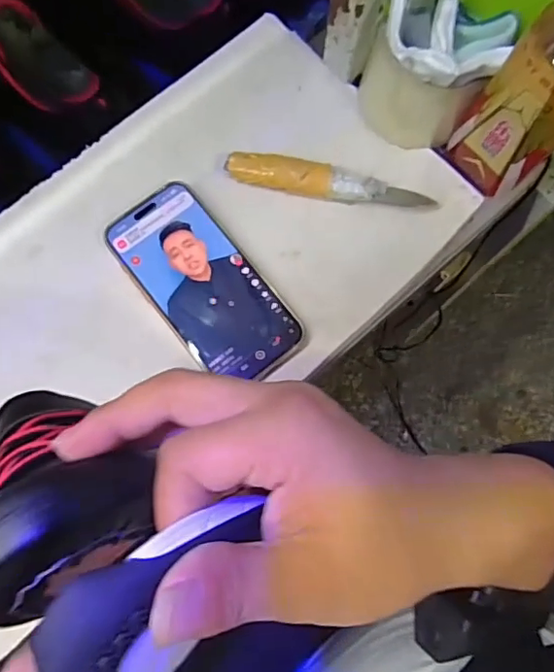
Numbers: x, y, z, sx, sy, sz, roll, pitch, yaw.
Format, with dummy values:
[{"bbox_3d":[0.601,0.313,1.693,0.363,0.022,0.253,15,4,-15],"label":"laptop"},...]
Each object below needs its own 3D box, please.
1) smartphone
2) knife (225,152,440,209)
[{"bbox_3d":[-0.056,-0.040,0.418,0.077,0.011,0.161,-38,78,-9],"label":"smartphone"},{"bbox_3d":[0.042,-0.121,0.440,0.165,0.024,0.025,10,76,3],"label":"knife"}]

